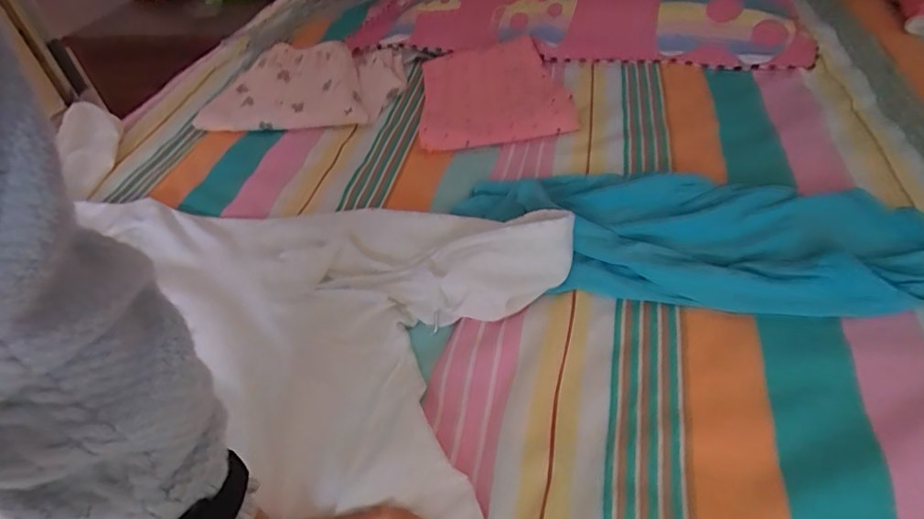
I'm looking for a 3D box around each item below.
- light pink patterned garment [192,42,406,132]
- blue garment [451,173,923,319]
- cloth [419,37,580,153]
[{"bbox_3d":[-0.242,-0.268,0.833,0.299,0.056,0.210,2,42,9],"label":"light pink patterned garment"},{"bbox_3d":[0.238,-0.027,0.535,0.506,0.040,0.176,7,43,15],"label":"blue garment"},{"bbox_3d":[0.044,-0.248,0.770,0.202,0.032,0.256,-6,41,1],"label":"cloth"}]

